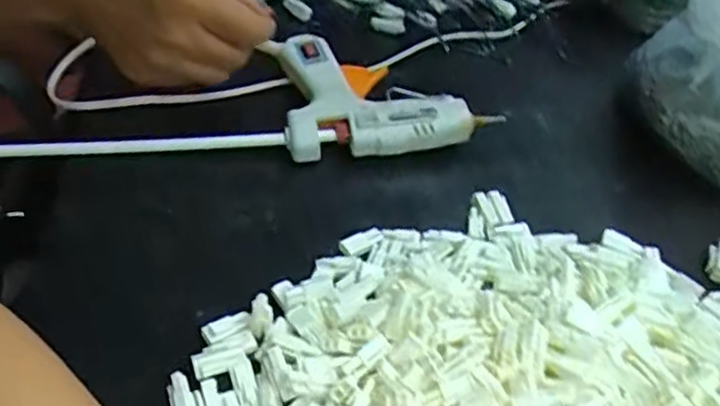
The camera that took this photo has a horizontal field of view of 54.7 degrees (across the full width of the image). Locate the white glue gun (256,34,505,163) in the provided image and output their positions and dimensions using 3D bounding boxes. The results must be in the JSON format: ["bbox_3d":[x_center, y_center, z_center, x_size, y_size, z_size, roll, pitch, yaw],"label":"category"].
[{"bbox_3d":[0.008,-0.074,0.473,0.131,0.030,0.111,-10,47,-16],"label":"white glue gun"}]

